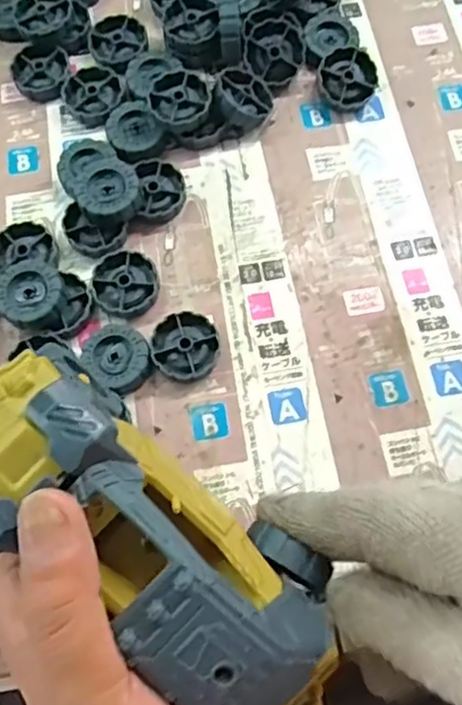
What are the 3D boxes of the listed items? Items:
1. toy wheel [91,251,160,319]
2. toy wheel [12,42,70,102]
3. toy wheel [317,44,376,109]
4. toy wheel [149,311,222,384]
[{"bbox_3d":[-0.062,-0.039,0.392,0.037,0.011,0.039,0,71,1],"label":"toy wheel"},{"bbox_3d":[-0.127,-0.187,0.444,0.037,0.016,0.037,0,71,1],"label":"toy wheel"},{"bbox_3d":[0.076,-0.178,0.437,0.038,0.014,0.038,-34,92,0],"label":"toy wheel"},{"bbox_3d":[-0.026,-0.003,0.378,0.039,0.012,0.039,0,71,1],"label":"toy wheel"}]

